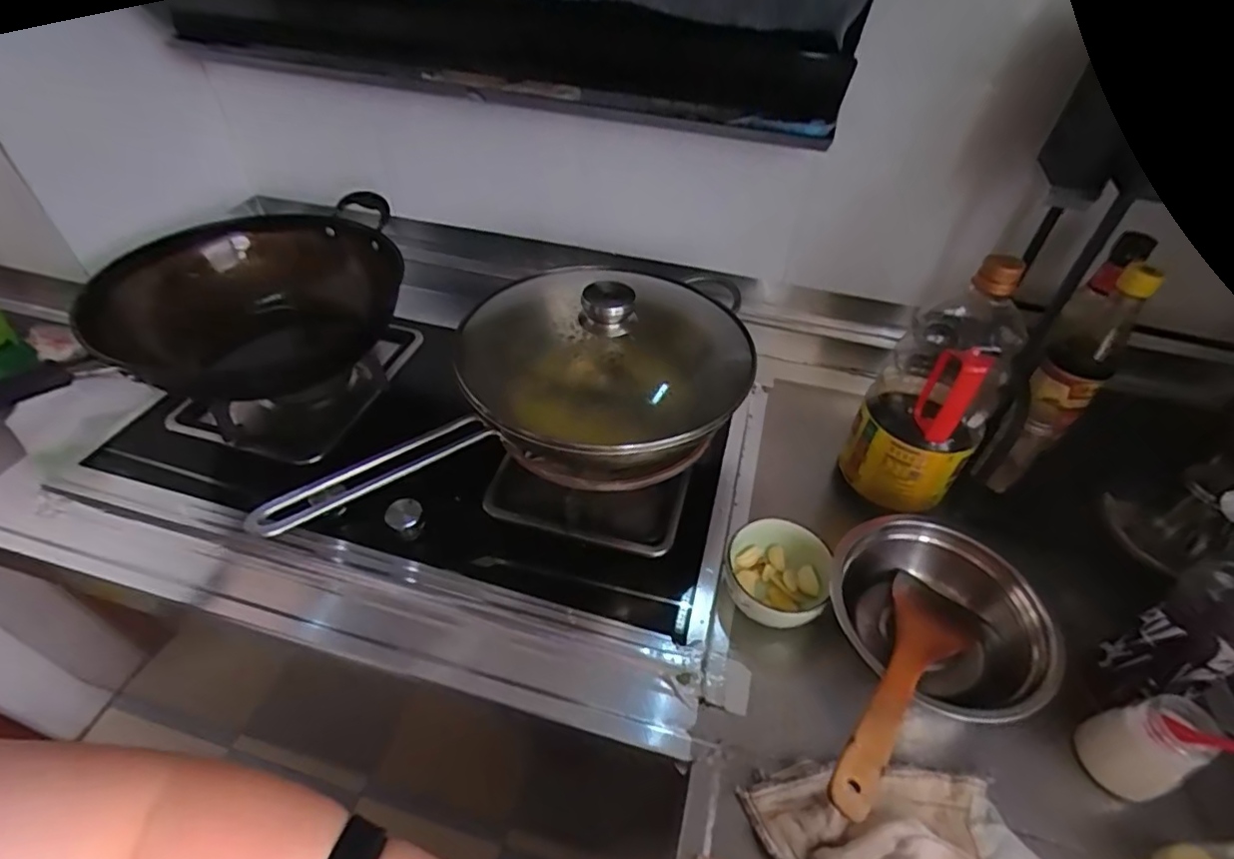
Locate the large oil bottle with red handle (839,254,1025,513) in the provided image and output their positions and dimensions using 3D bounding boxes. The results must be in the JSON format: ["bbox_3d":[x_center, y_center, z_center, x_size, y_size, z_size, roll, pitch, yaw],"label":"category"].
[{"bbox_3d":[0.331,-0.037,0.607,0.122,0.260,0.102,30,52,24],"label":"large oil bottle with red handle"}]

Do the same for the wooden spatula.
[{"bbox_3d":[0.236,0.204,0.485,0.080,0.014,0.301,35,31,27],"label":"wooden spatula"}]

